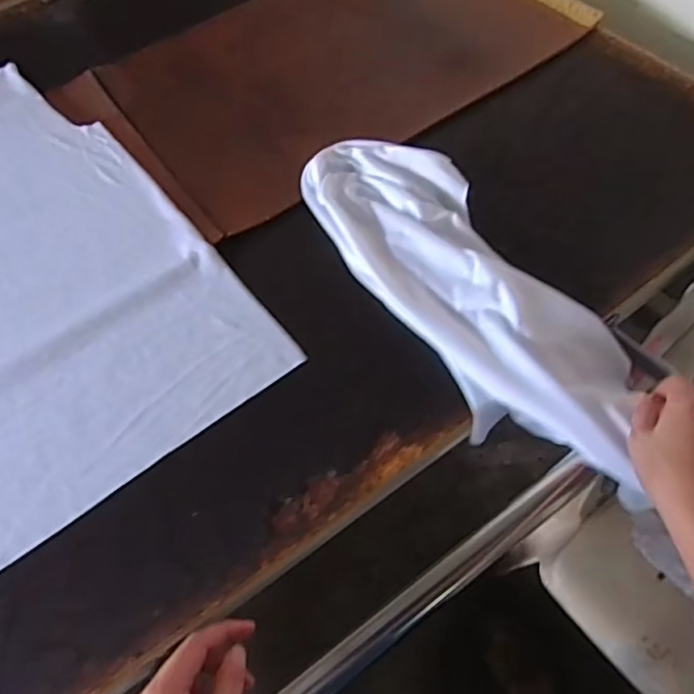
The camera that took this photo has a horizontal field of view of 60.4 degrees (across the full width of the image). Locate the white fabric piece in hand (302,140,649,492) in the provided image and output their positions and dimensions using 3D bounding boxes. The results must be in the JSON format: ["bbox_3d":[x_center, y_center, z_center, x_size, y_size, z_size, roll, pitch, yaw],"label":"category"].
[{"bbox_3d":[0.119,-0.069,0.632,0.164,0.045,0.461,-31,63,-14],"label":"white fabric piece in hand"}]

